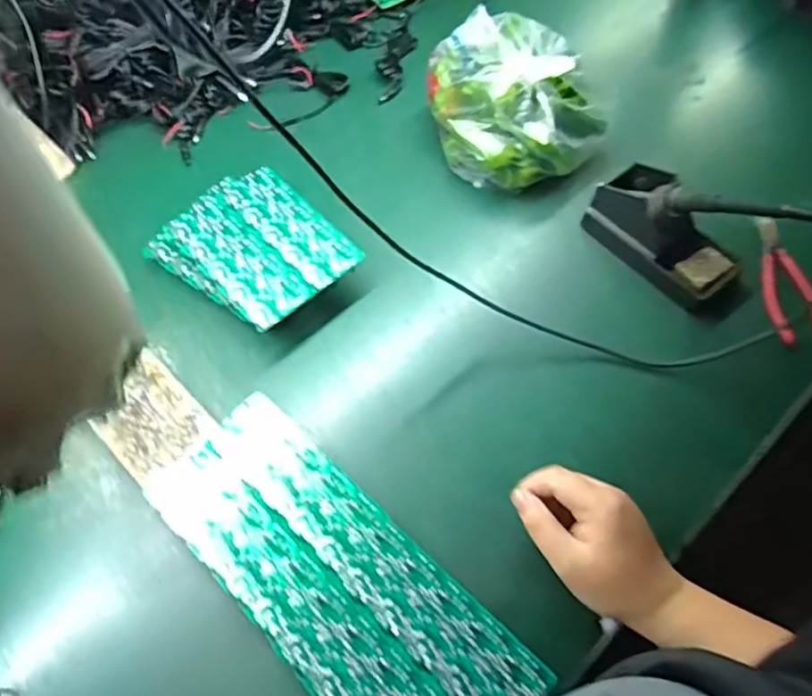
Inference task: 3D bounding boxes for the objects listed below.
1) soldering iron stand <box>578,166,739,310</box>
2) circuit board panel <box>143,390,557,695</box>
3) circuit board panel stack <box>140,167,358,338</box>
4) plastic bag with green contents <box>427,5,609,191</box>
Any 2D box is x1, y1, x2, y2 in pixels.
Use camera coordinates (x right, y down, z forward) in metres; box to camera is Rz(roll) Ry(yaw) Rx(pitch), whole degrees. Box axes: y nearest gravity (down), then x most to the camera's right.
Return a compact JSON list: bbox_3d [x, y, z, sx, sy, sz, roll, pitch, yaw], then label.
[{"bbox_3d":[0.260,-0.121,0.623,0.081,0.077,0.161,-36,66,-17],"label":"soldering iron stand"},{"bbox_3d":[-0.057,0.176,0.493,0.127,0.005,0.322,-41,67,-19],"label":"circuit board panel"},{"bbox_3d":[-0.156,-0.097,0.642,0.150,0.043,0.186,-39,67,-18],"label":"circuit board panel stack"},{"bbox_3d":[0.119,-0.272,0.696,0.167,0.106,0.178,-17,62,-8],"label":"plastic bag with green contents"}]

